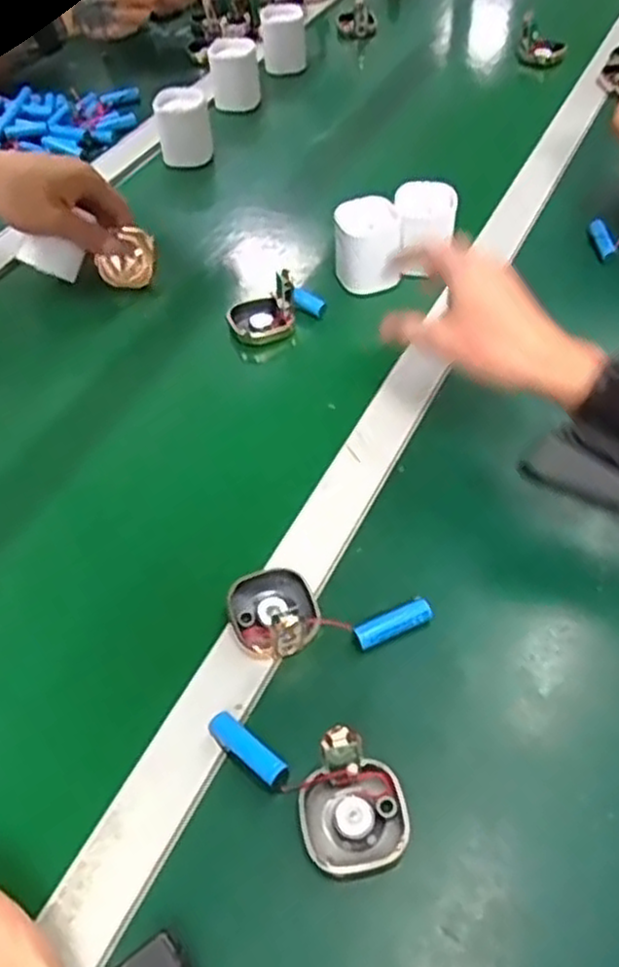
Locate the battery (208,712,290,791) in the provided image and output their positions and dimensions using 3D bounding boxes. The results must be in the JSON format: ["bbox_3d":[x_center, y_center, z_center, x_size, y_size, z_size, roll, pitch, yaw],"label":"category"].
[{"bbox_3d":[-0.033,0.150,0.419,0.053,0.014,0.017,34,57,28],"label":"battery"}]

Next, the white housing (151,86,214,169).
[{"bbox_3d":[-0.145,-0.408,0.858,0.061,0.067,0.046,-9,48,-6],"label":"white housing"}]

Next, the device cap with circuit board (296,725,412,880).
[{"bbox_3d":[0.022,0.169,0.390,0.056,0.058,0.060,-1,48,1],"label":"device cap with circuit board"}]

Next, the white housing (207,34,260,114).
[{"bbox_3d":[-0.095,-0.517,0.939,0.059,0.072,0.064,-5,48,-3],"label":"white housing"}]

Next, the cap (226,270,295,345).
[{"bbox_3d":[-0.041,-0.151,0.656,0.056,0.054,0.040,-11,48,-8],"label":"cap"}]

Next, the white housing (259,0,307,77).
[{"bbox_3d":[-0.035,-0.599,1.004,0.062,0.072,0.059,-6,48,-4],"label":"white housing"}]

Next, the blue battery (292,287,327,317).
[{"bbox_3d":[0.000,-0.162,0.668,0.035,0.015,0.014,24,48,-22],"label":"blue battery"}]

